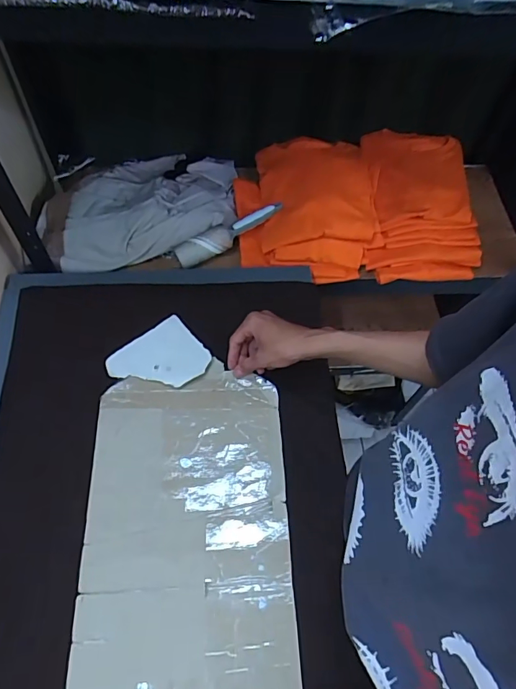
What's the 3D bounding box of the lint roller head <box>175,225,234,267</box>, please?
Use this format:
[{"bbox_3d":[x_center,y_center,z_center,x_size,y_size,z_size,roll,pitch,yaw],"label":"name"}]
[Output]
[{"bbox_3d":[-0.096,-0.175,0.823,0.103,0.035,0.040,-30,66,-20],"label":"lint roller head"}]

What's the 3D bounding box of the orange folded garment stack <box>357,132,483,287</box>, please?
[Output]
[{"bbox_3d":[0.304,-0.281,0.896,0.210,0.094,0.315,-1,59,-5],"label":"orange folded garment stack"}]

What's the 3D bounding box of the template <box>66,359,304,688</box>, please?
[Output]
[{"bbox_3d":[-0.084,0.277,0.553,0.251,0.011,0.517,-1,59,-4],"label":"template"}]

